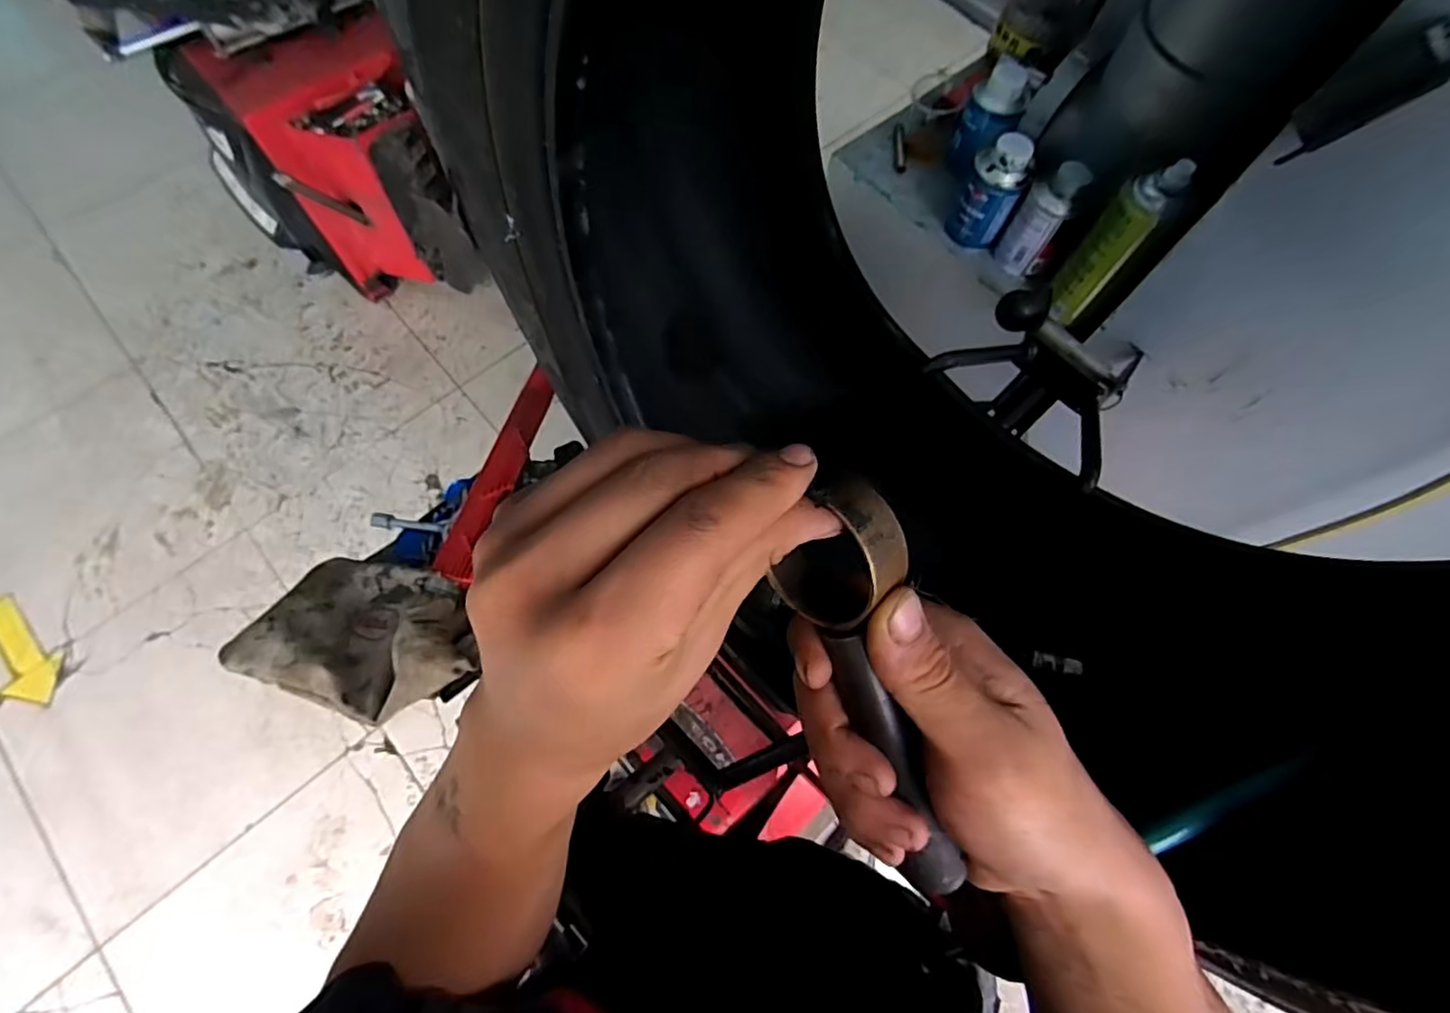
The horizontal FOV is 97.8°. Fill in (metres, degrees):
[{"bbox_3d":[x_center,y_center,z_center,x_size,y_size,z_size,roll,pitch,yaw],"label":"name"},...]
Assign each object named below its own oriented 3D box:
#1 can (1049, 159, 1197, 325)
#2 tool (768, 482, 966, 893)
[{"bbox_3d":[0.369,-0.251,0.612,0.045,0.164,0.045,1,68,-3],"label":"can"},{"bbox_3d":[0.049,0.062,0.208,0.031,0.042,0.144,-19,99,-10],"label":"tool"}]

